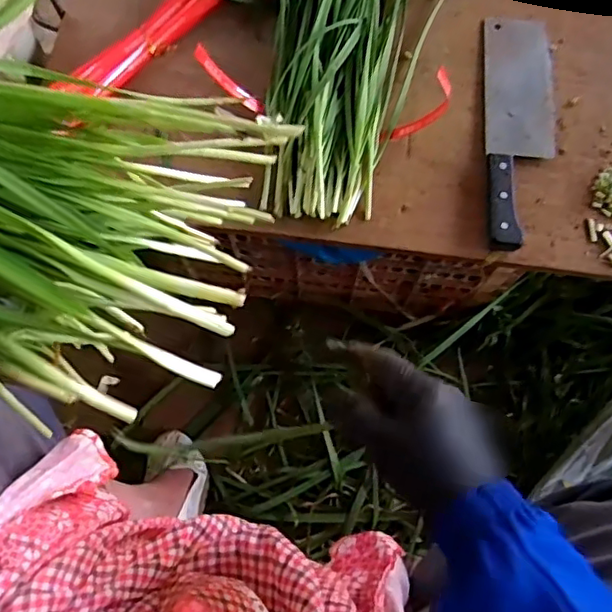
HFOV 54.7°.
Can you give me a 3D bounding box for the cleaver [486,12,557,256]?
[{"bbox_3d":[0.212,-0.178,0.578,0.069,0.020,0.263,6,75,1],"label":"cleaver"}]

